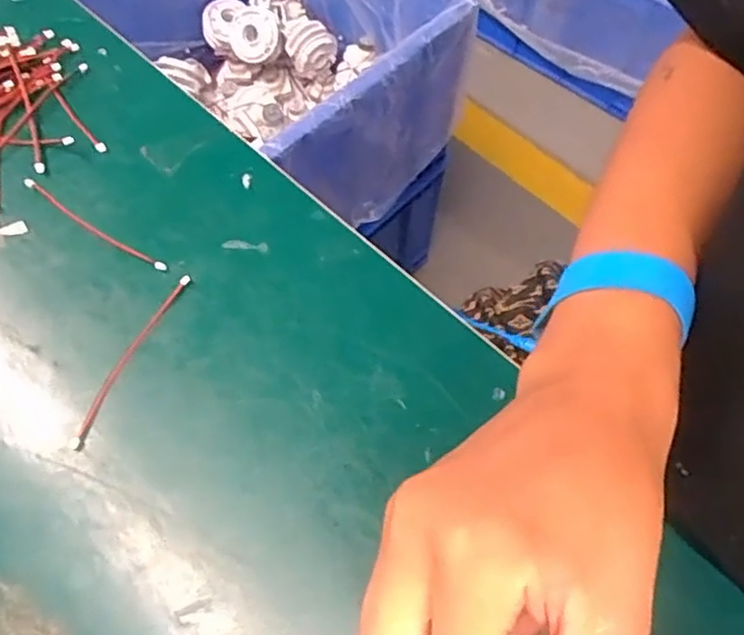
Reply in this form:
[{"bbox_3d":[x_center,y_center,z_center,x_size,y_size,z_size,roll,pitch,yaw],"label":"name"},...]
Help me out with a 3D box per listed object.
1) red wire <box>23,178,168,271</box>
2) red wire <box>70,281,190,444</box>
[{"bbox_3d":[-0.161,-0.053,0.379,0.107,0.005,0.007,31,68,13],"label":"red wire"},{"bbox_3d":[-0.127,0.019,0.344,0.008,0.004,0.105,23,66,10],"label":"red wire"}]

